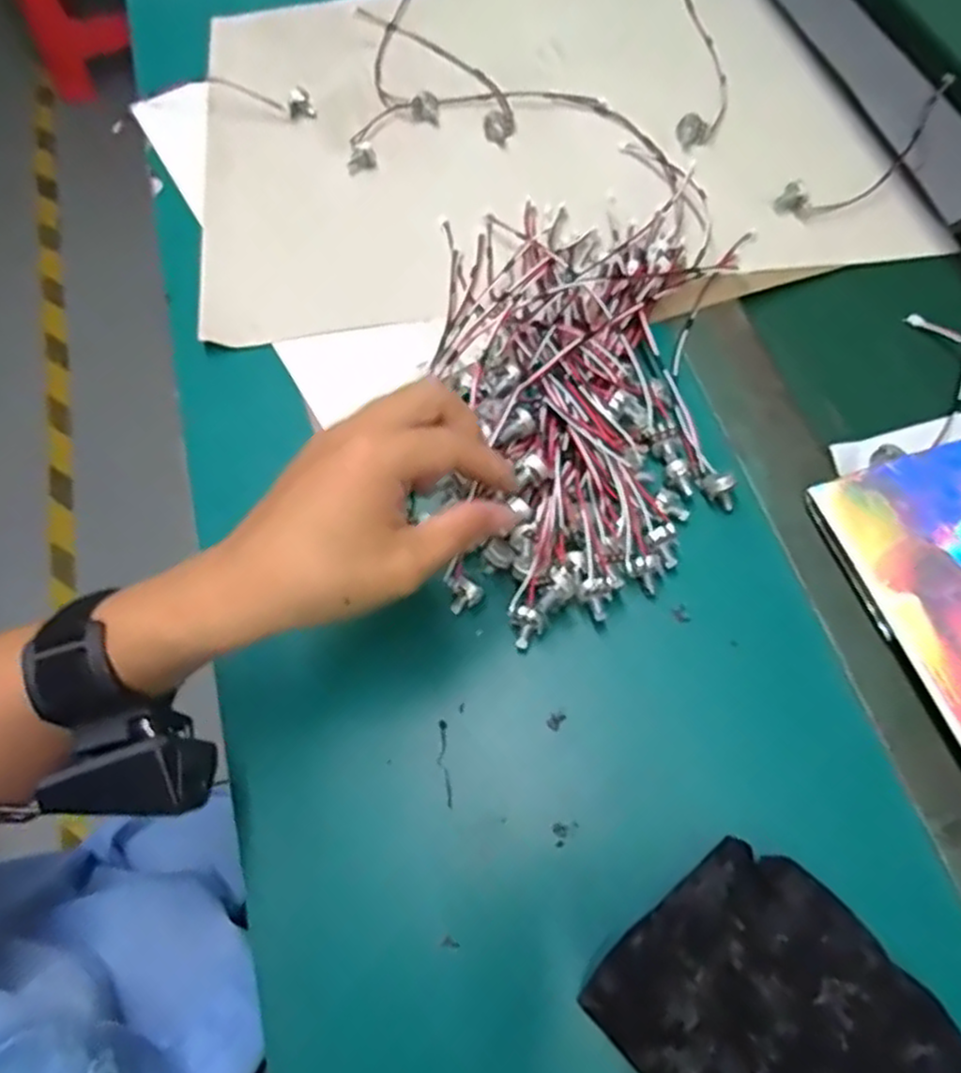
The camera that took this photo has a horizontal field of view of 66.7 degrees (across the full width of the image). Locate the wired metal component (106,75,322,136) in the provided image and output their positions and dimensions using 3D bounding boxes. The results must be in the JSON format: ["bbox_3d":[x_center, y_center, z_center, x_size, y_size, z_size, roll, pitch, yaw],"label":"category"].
[{"bbox_3d":[-0.205,-0.343,0.568,0.159,0.017,0.052,0,67,2],"label":"wired metal component"}]

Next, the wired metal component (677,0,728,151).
[{"bbox_3d":[0.171,-0.375,0.556,0.036,0.011,0.210,6,68,5],"label":"wired metal component"}]

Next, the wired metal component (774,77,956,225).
[{"bbox_3d":[0.286,-0.275,0.507,0.202,0.009,0.039,-38,71,-13],"label":"wired metal component"}]

